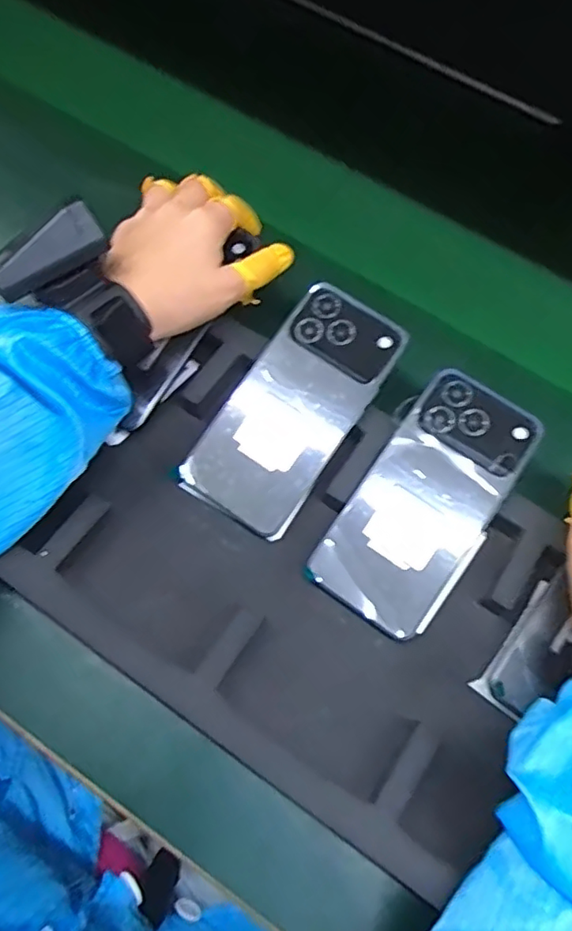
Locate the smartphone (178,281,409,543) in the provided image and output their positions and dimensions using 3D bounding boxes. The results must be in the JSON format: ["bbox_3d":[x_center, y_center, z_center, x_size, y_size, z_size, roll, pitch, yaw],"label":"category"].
[{"bbox_3d":[0.006,-0.038,0.383,0.076,0.007,0.162,34,85,5],"label":"smartphone"}]

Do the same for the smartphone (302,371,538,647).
[{"bbox_3d":[0.086,0.020,0.360,0.076,0.015,0.159,35,85,10],"label":"smartphone"}]

